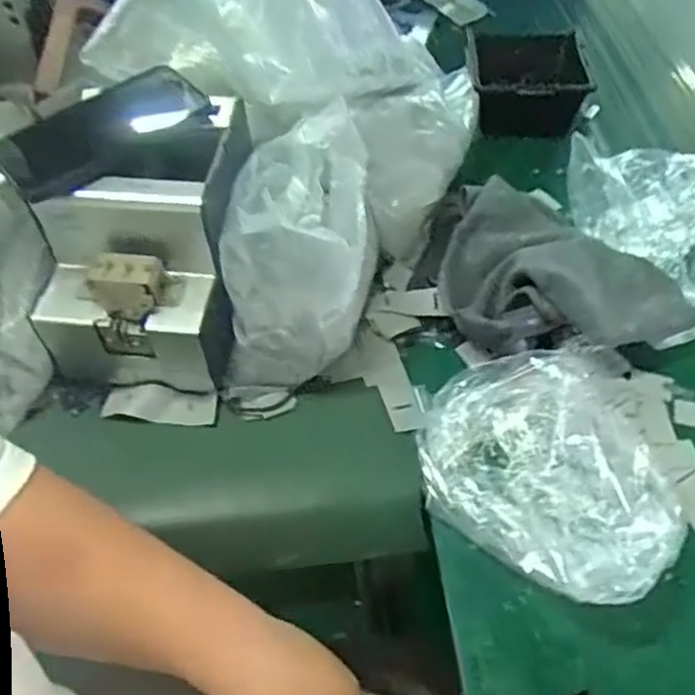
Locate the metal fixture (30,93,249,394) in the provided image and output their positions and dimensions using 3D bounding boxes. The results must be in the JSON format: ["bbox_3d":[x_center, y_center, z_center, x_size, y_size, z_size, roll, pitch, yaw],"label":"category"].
[{"bbox_3d":[-0.159,-0.038,0.532,0.128,0.146,0.077,2,53,3],"label":"metal fixture"}]

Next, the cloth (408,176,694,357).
[{"bbox_3d":[0.149,-0.058,0.587,0.156,0.062,0.196,-23,56,-16],"label":"cloth"}]

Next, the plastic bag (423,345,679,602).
[{"bbox_3d":[0.141,0.085,0.492,0.167,0.052,0.186,-8,53,-5],"label":"plastic bag"}]

